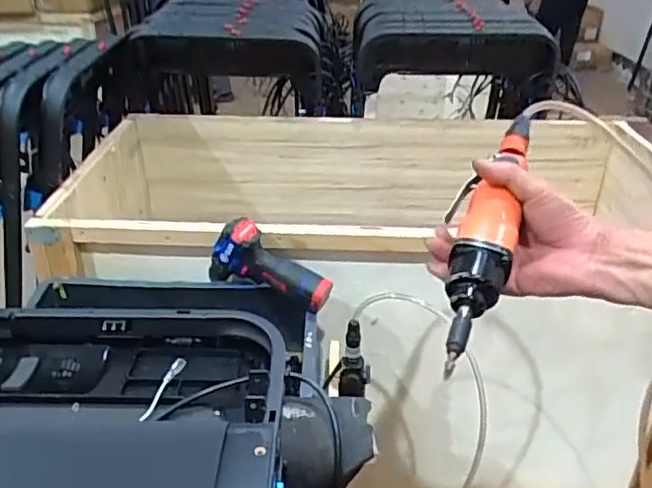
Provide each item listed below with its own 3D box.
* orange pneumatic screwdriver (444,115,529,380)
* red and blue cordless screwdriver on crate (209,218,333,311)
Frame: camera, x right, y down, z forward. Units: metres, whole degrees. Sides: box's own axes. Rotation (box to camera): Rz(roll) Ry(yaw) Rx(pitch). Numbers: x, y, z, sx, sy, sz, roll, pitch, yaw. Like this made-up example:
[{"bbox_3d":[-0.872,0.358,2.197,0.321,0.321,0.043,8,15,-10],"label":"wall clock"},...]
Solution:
[{"bbox_3d":[0.139,-0.020,0.514,0.044,0.034,0.295,11,48,18],"label":"orange pneumatic screwdriver"},{"bbox_3d":[-0.087,0.040,0.994,0.209,0.121,0.081,25,34,9],"label":"red and blue cordless screwdriver on crate"}]

